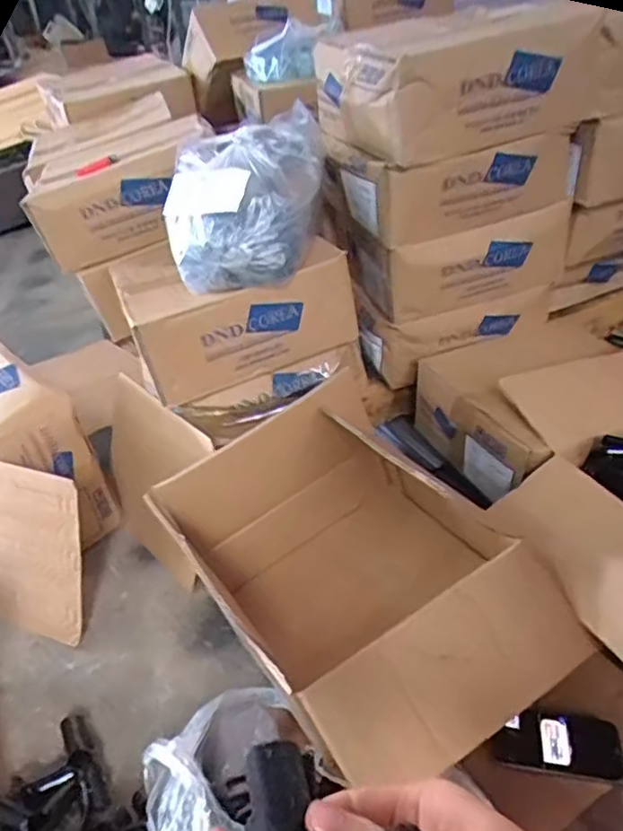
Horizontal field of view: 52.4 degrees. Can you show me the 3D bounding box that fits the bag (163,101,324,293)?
[{"bbox_3d":[-0.097,-0.312,0.927,0.218,0.160,0.239,-3,36,5],"label":"bag"}]

